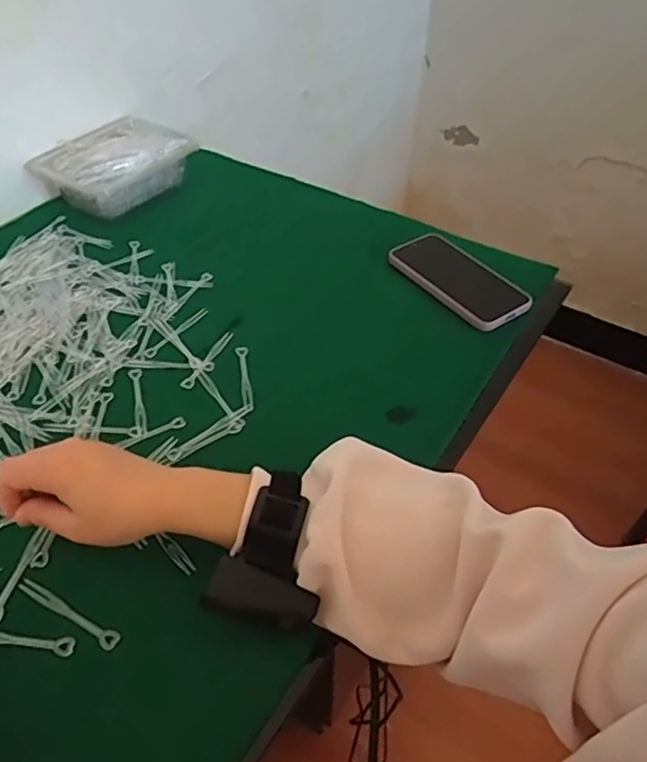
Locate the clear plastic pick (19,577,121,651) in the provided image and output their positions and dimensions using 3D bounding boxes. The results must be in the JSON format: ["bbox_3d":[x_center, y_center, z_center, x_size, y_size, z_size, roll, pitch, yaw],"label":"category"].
[{"bbox_3d":[-0.176,0.161,0.435,0.088,0.005,0.011,23,49,21],"label":"clear plastic pick"}]

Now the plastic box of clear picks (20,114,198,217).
[{"bbox_3d":[-0.265,-0.278,0.808,0.135,0.068,0.171,23,49,21],"label":"plastic box of clear picks"}]

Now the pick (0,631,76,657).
[{"bbox_3d":[-0.210,0.173,0.418,0.084,0.004,0.012,3,45,3],"label":"pick"}]

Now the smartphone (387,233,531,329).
[{"bbox_3d":[0.152,-0.115,0.695,0.075,0.017,0.159,-31,60,-21],"label":"smartphone"}]

